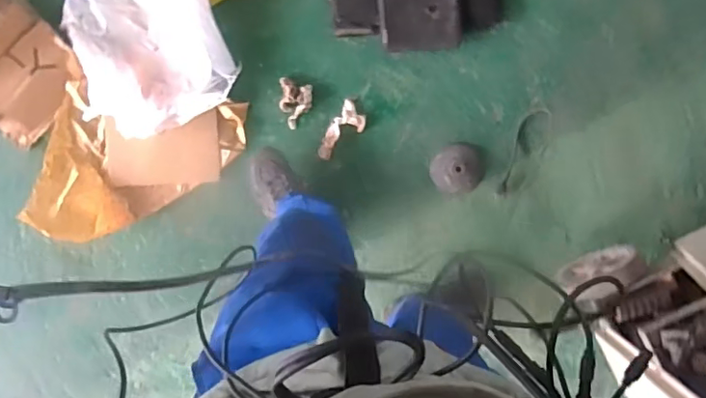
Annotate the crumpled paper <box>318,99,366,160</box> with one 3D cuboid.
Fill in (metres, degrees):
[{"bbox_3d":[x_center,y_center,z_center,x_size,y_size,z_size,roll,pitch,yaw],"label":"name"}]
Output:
[{"bbox_3d":[-0.023,-0.152,1.290,0.069,0.010,0.145,31,94,1],"label":"crumpled paper"}]

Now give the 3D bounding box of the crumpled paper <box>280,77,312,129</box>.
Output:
[{"bbox_3d":[-0.136,-0.224,1.313,0.074,0.023,0.111,3,93,3],"label":"crumpled paper"}]

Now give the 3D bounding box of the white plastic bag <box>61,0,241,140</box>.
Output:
[{"bbox_3d":[-0.466,-0.339,1.285,0.330,0.060,0.348,-17,93,3],"label":"white plastic bag"}]

